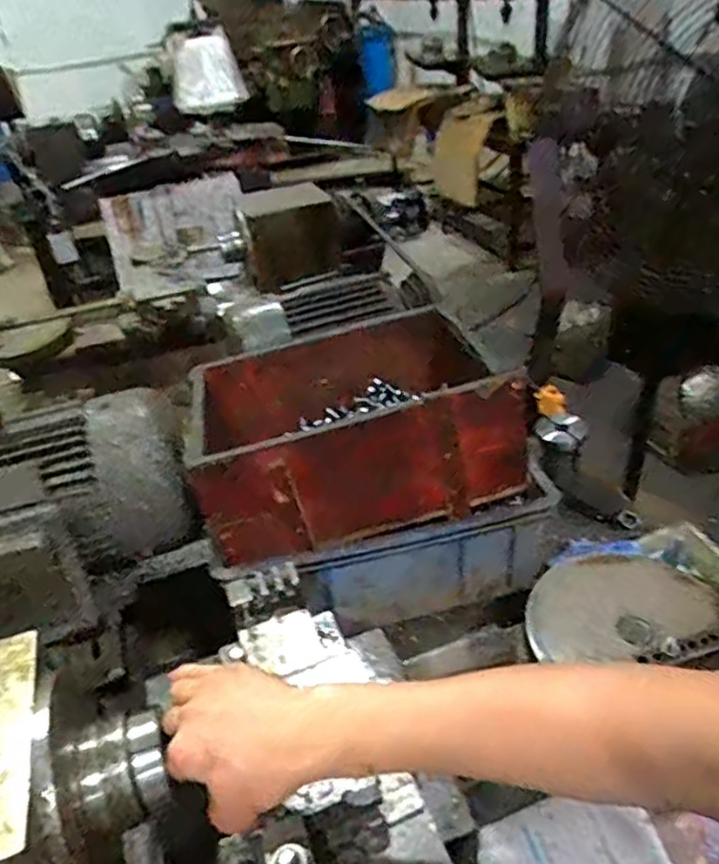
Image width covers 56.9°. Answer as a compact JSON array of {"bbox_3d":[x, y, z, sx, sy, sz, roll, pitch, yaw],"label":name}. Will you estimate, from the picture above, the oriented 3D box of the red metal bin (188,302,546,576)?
[{"bbox_3d":[-0.017,-0.017,0.804,0.358,0.147,0.259,-11,35,-7],"label":"red metal bin"}]

